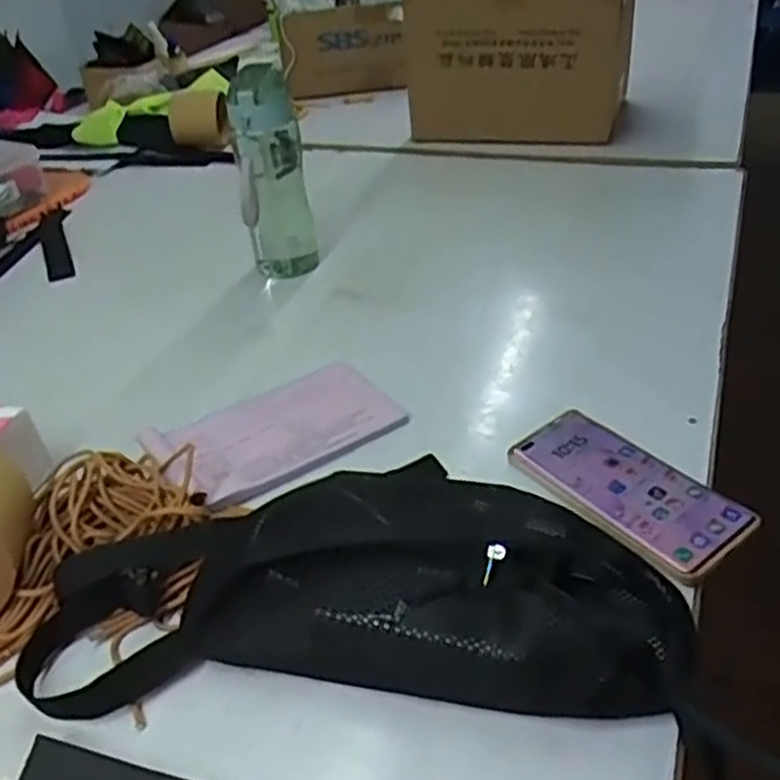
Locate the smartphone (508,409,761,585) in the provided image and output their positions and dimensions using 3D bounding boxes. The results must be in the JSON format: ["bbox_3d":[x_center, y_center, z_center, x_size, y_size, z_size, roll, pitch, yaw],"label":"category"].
[{"bbox_3d":[0.166,0.068,0.547,0.076,0.011,0.163,-28,41,-27],"label":"smartphone"}]

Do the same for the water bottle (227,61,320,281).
[{"bbox_3d":[-0.124,-0.226,0.821,0.071,0.214,0.072,-10,36,-6],"label":"water bottle"}]

